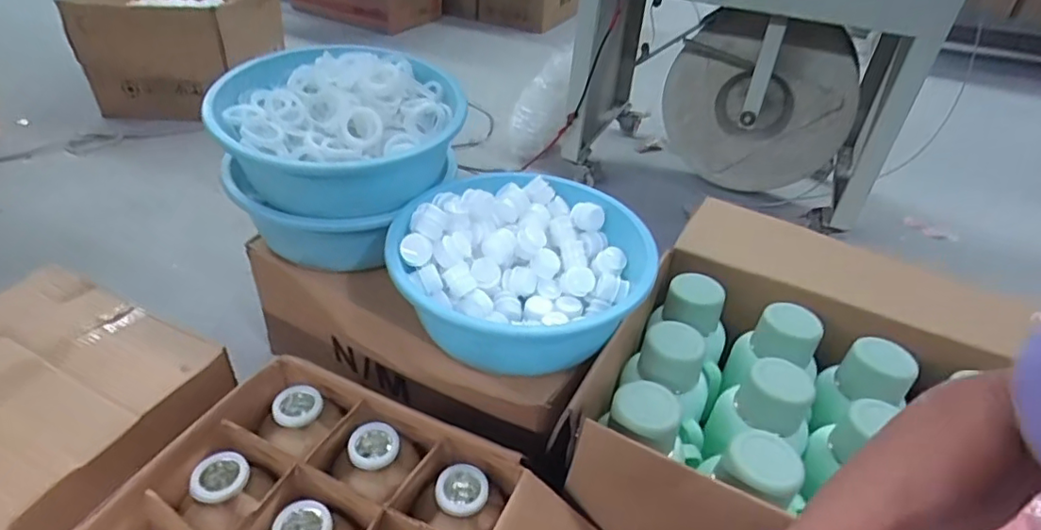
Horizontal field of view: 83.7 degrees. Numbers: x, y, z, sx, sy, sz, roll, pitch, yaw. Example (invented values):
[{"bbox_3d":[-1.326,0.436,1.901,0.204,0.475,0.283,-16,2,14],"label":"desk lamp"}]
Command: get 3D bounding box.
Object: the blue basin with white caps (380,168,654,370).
[{"bbox_3d":[-0.002,0.006,0.819,0.337,0.123,0.341,4,37,-3],"label":"blue basin with white caps"}]

